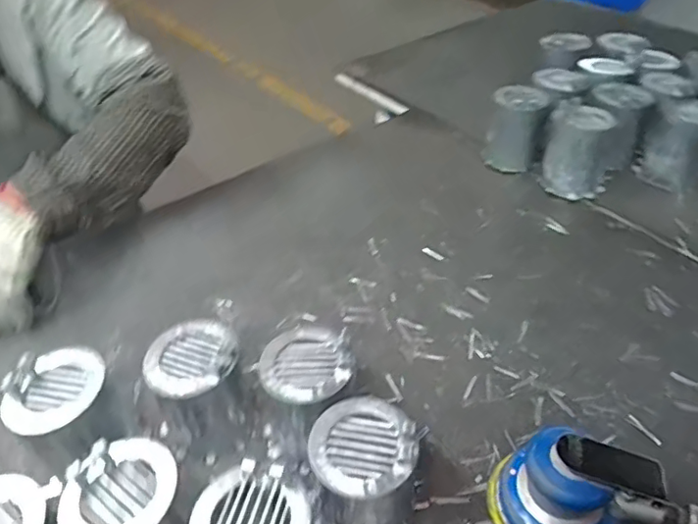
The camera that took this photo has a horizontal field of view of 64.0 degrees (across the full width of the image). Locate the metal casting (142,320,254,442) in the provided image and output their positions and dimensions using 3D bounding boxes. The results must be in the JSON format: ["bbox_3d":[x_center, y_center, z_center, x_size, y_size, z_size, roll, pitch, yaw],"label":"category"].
[{"bbox_3d":[-0.150,0.126,0.566,0.083,0.116,0.084,-2,40,1],"label":"metal casting"}]

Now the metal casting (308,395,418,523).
[{"bbox_3d":[0.013,0.185,0.484,0.082,0.121,0.085,-2,40,1],"label":"metal casting"}]

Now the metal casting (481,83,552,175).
[{"bbox_3d":[0.275,-0.214,0.938,0.095,0.125,0.078,15,44,20],"label":"metal casting"}]

